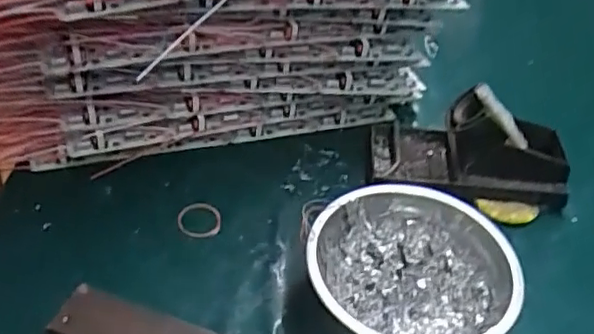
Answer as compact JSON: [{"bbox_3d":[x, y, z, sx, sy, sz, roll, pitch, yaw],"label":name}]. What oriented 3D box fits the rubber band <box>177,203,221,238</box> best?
[{"bbox_3d":[-0.067,0.035,0.429,0.029,0.006,0.030,4,42,-4],"label":"rubber band"}]

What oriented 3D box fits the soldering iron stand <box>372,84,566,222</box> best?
[{"bbox_3d":[0.133,-0.018,0.469,0.148,0.069,0.078,11,42,5],"label":"soldering iron stand"}]

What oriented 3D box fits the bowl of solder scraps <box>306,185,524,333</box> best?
[{"bbox_3d":[0.069,0.068,0.386,0.123,0.039,0.124,4,42,-4],"label":"bowl of solder scraps"}]

